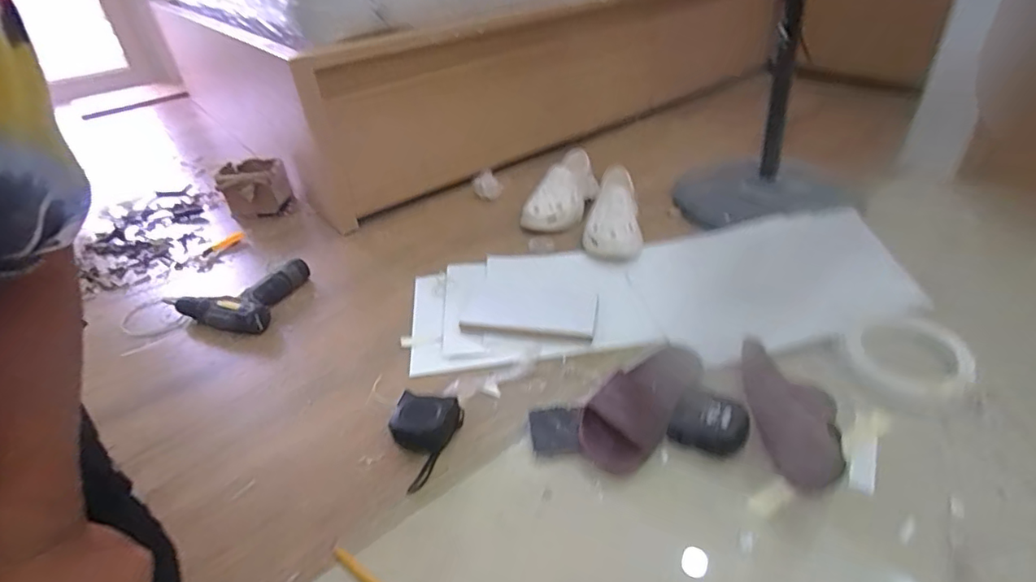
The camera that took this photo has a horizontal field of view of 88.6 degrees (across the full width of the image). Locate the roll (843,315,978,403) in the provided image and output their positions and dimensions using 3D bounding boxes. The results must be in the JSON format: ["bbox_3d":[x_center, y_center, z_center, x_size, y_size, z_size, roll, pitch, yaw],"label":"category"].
[{"bbox_3d":[0.552,0.089,0.748,0.167,0.024,0.145,-24,41,-22],"label":"roll"}]

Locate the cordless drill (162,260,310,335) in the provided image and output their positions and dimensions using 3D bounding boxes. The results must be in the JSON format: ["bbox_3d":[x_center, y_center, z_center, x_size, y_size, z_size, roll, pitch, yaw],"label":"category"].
[{"bbox_3d":[-0.541,0.006,1.007,0.228,0.049,0.183,5,38,14],"label":"cordless drill"}]

